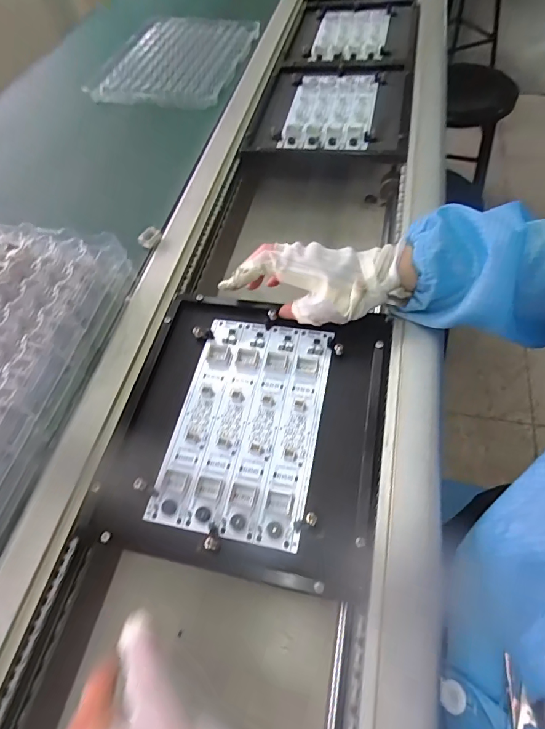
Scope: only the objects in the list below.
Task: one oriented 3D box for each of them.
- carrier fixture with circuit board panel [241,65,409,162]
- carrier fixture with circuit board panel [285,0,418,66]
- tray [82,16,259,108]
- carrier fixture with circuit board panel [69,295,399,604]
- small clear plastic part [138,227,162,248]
[{"bbox_3d":[0.092,-0.394,0.637,0.223,0.024,0.245,6,60,12],"label":"carrier fixture with circuit board panel"},{"bbox_3d":[0.151,-0.615,0.765,0.226,0.033,0.275,8,60,13],"label":"carrier fixture with circuit board panel"},{"bbox_3d":[-0.168,-0.554,0.748,0.227,0.027,0.280,11,61,14],"label":"tray"},{"bbox_3d":[-0.021,0.050,0.382,0.235,0.023,0.250,10,60,9],"label":"carrier fixture with circuit board panel"},{"bbox_3d":[-0.148,-0.155,0.503,0.018,0.011,0.026,20,62,15],"label":"small clear plastic part"}]

